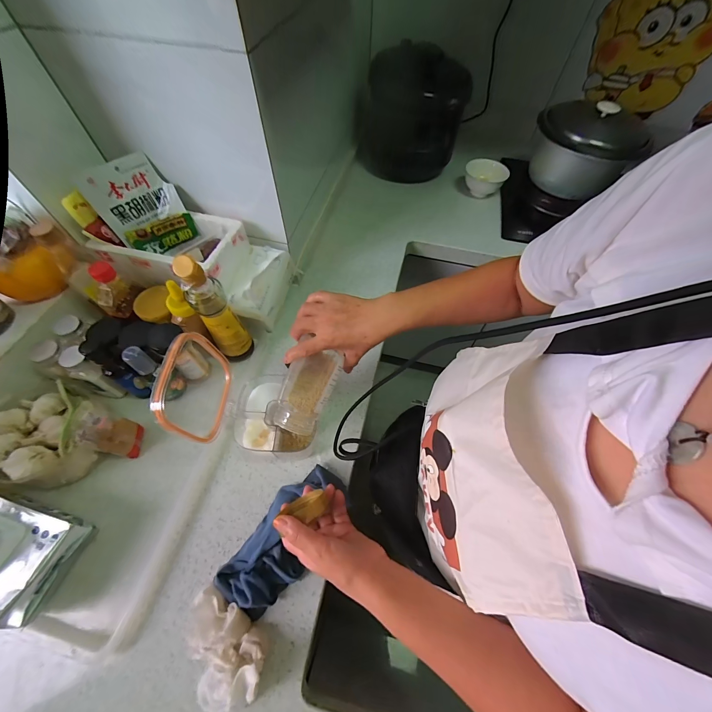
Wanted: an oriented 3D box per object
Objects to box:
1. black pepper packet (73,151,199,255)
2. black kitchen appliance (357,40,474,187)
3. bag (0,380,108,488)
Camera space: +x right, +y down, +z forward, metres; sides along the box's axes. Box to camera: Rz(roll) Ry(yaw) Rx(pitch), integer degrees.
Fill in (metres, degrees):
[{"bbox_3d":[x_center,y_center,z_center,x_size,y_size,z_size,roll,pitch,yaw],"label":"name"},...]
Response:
[{"bbox_3d":[-0.408,-0.285,0.587,0.133,0.164,0.032,-40,37,-19],"label":"black pepper packet"},{"bbox_3d":[0.162,-0.695,0.903,0.279,0.288,0.216,12,60,4],"label":"black kitchen appliance"},{"bbox_3d":[-0.505,0.129,0.500,0.163,0.095,0.150,28,62,13],"label":"bag"}]

